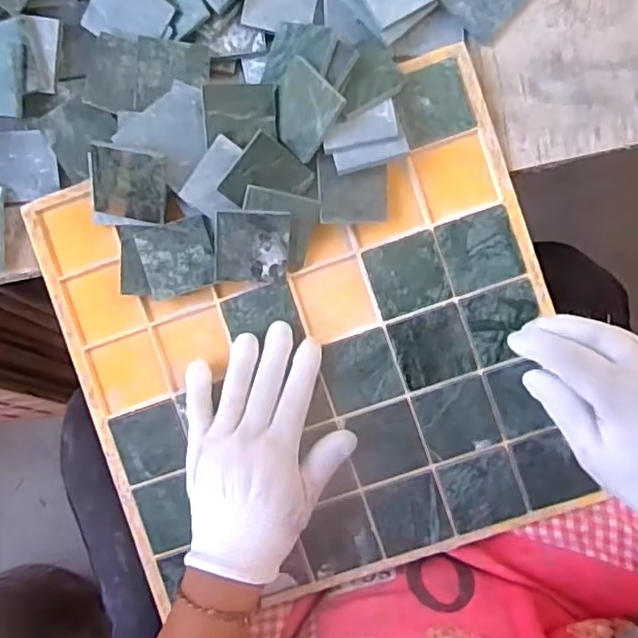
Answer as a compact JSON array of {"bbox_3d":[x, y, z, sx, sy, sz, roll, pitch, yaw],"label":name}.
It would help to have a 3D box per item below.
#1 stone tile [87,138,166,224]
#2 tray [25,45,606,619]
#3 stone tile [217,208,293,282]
[{"bbox_3d":[-0.132,-0.093,0.428,0.054,0.006,0.052,15,127,3],"label":"stone tile"},{"bbox_3d":[-0.004,0.023,0.441,0.329,0.011,0.318,-19,89,6],"label":"tray"},{"bbox_3d":[-0.045,-0.049,0.423,0.050,0.004,0.050,0,116,-9],"label":"stone tile"}]

